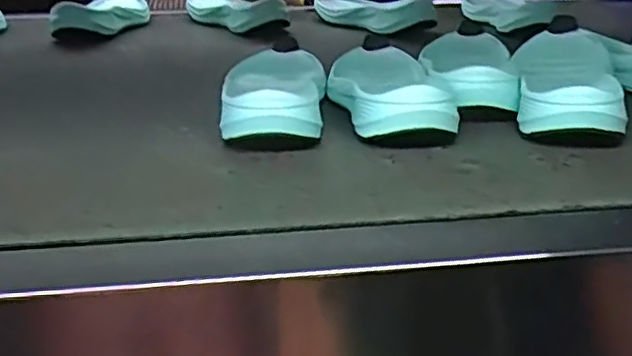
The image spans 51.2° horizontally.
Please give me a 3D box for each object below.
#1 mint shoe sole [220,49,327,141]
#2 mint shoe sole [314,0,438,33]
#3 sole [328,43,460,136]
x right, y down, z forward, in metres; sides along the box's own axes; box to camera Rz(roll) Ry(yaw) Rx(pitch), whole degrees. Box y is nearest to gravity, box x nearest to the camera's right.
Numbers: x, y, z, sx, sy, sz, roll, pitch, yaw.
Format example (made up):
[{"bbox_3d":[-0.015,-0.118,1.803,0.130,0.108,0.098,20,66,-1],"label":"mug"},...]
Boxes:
[{"bbox_3d":[-0.036,-0.080,0.541,0.071,0.036,0.218,-2,25,-2],"label":"mint shoe sole"},{"bbox_3d":[0.068,-0.221,0.862,0.070,0.042,0.232,-14,28,-25],"label":"mint shoe sole"},{"bbox_3d":[0.056,-0.082,0.545,0.088,0.037,0.212,-2,25,-3],"label":"sole"}]

